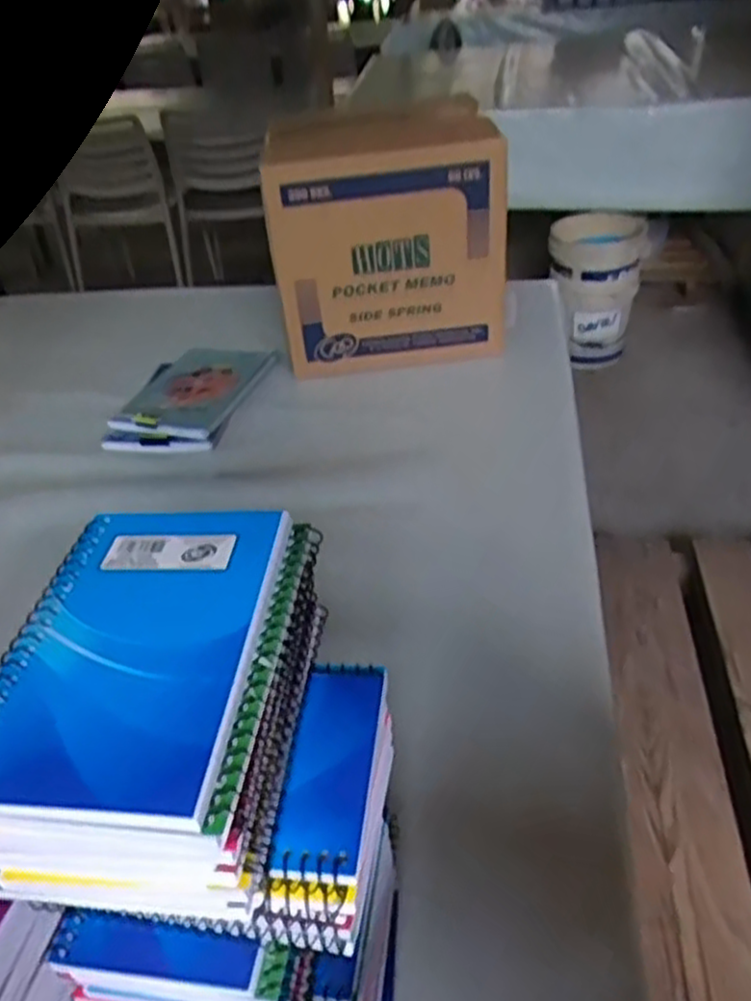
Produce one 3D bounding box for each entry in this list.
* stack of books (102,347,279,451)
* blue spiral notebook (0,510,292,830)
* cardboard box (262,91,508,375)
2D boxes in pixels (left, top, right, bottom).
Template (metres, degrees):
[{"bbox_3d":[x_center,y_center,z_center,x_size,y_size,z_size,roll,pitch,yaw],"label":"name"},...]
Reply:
[{"bbox_3d":[-0.260,-0.148,1.063,0.170,0.033,0.246,7,40,15],"label":"stack of books"},{"bbox_3d":[-0.083,0.048,0.261,0.085,0.007,0.129,1,39,8],"label":"blue spiral notebook"},{"bbox_3d":[0.018,-0.401,1.105,0.309,0.309,0.306,-3,38,3],"label":"cardboard box"}]

